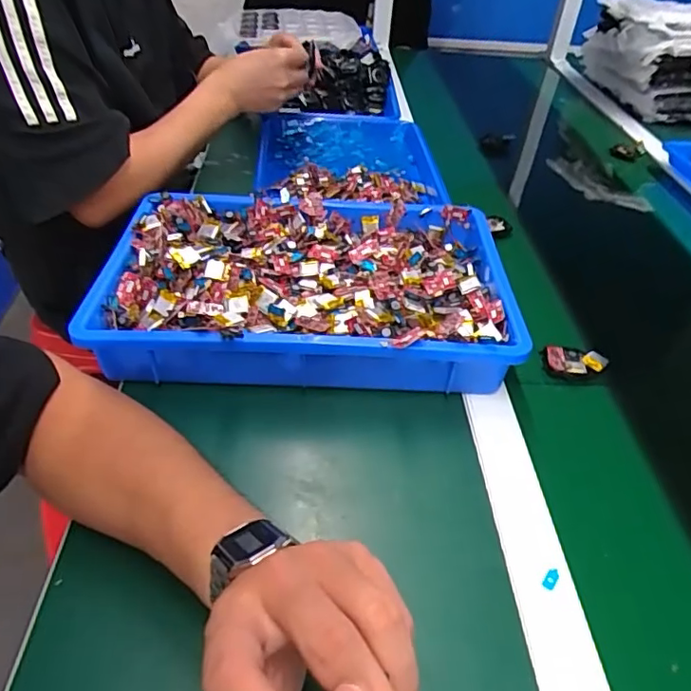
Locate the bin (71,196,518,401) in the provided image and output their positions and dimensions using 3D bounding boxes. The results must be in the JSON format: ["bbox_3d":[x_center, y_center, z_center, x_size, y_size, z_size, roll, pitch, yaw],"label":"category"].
[{"bbox_3d":[-0.031,-0.062,0.542,0.373,0.057,0.239,3,42,-1],"label":"bin"}]

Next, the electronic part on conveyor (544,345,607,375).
[{"bbox_3d":[0.219,0.014,0.537,0.053,0.017,0.032,4,42,0],"label":"electronic part on conveyor"}]

